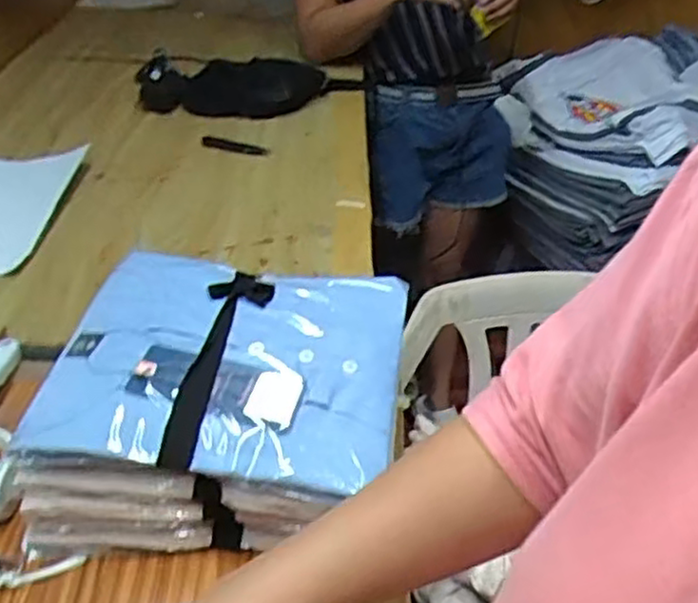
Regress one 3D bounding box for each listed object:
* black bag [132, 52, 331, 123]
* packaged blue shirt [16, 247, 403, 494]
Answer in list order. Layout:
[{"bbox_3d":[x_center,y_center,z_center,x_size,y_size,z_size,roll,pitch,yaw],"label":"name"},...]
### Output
[{"bbox_3d":[-0.173,-0.329,1.079,0.279,0.066,0.094,-2,38,-6],"label":"black bag"},{"bbox_3d":[-0.087,0.038,0.528,0.248,0.037,0.199,5,38,4],"label":"packaged blue shirt"}]

